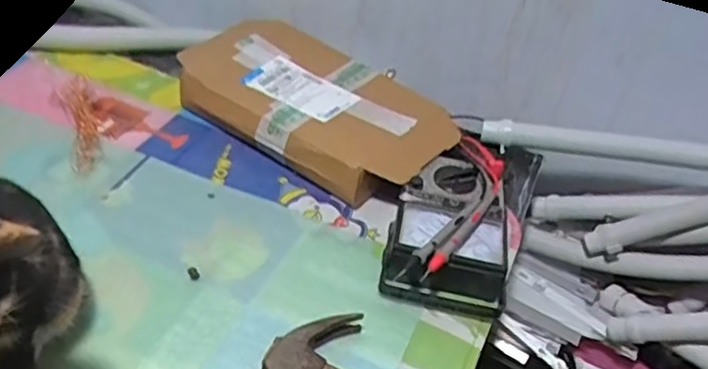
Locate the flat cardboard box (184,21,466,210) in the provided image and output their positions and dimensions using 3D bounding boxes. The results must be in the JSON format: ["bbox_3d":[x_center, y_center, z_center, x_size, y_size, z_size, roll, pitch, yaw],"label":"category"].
[{"bbox_3d":[-0.045,-0.095,0.789,0.324,0.058,0.187,29,47,22],"label":"flat cardboard box"}]

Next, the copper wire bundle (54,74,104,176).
[{"bbox_3d":[-0.311,-0.073,0.749,0.041,0.029,0.145,-14,47,-21],"label":"copper wire bundle"}]

